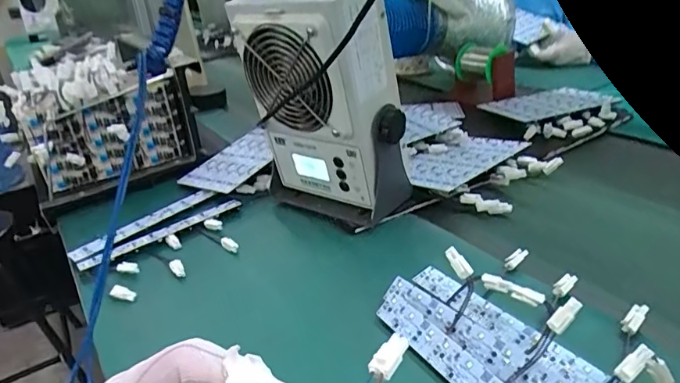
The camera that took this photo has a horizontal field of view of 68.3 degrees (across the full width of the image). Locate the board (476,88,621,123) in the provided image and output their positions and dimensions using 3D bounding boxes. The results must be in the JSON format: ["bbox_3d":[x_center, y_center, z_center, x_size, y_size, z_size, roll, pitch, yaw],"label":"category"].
[{"bbox_3d":[0.360,-0.151,0.856,0.198,0.007,0.120,-15,28,-17],"label":"board"}]

